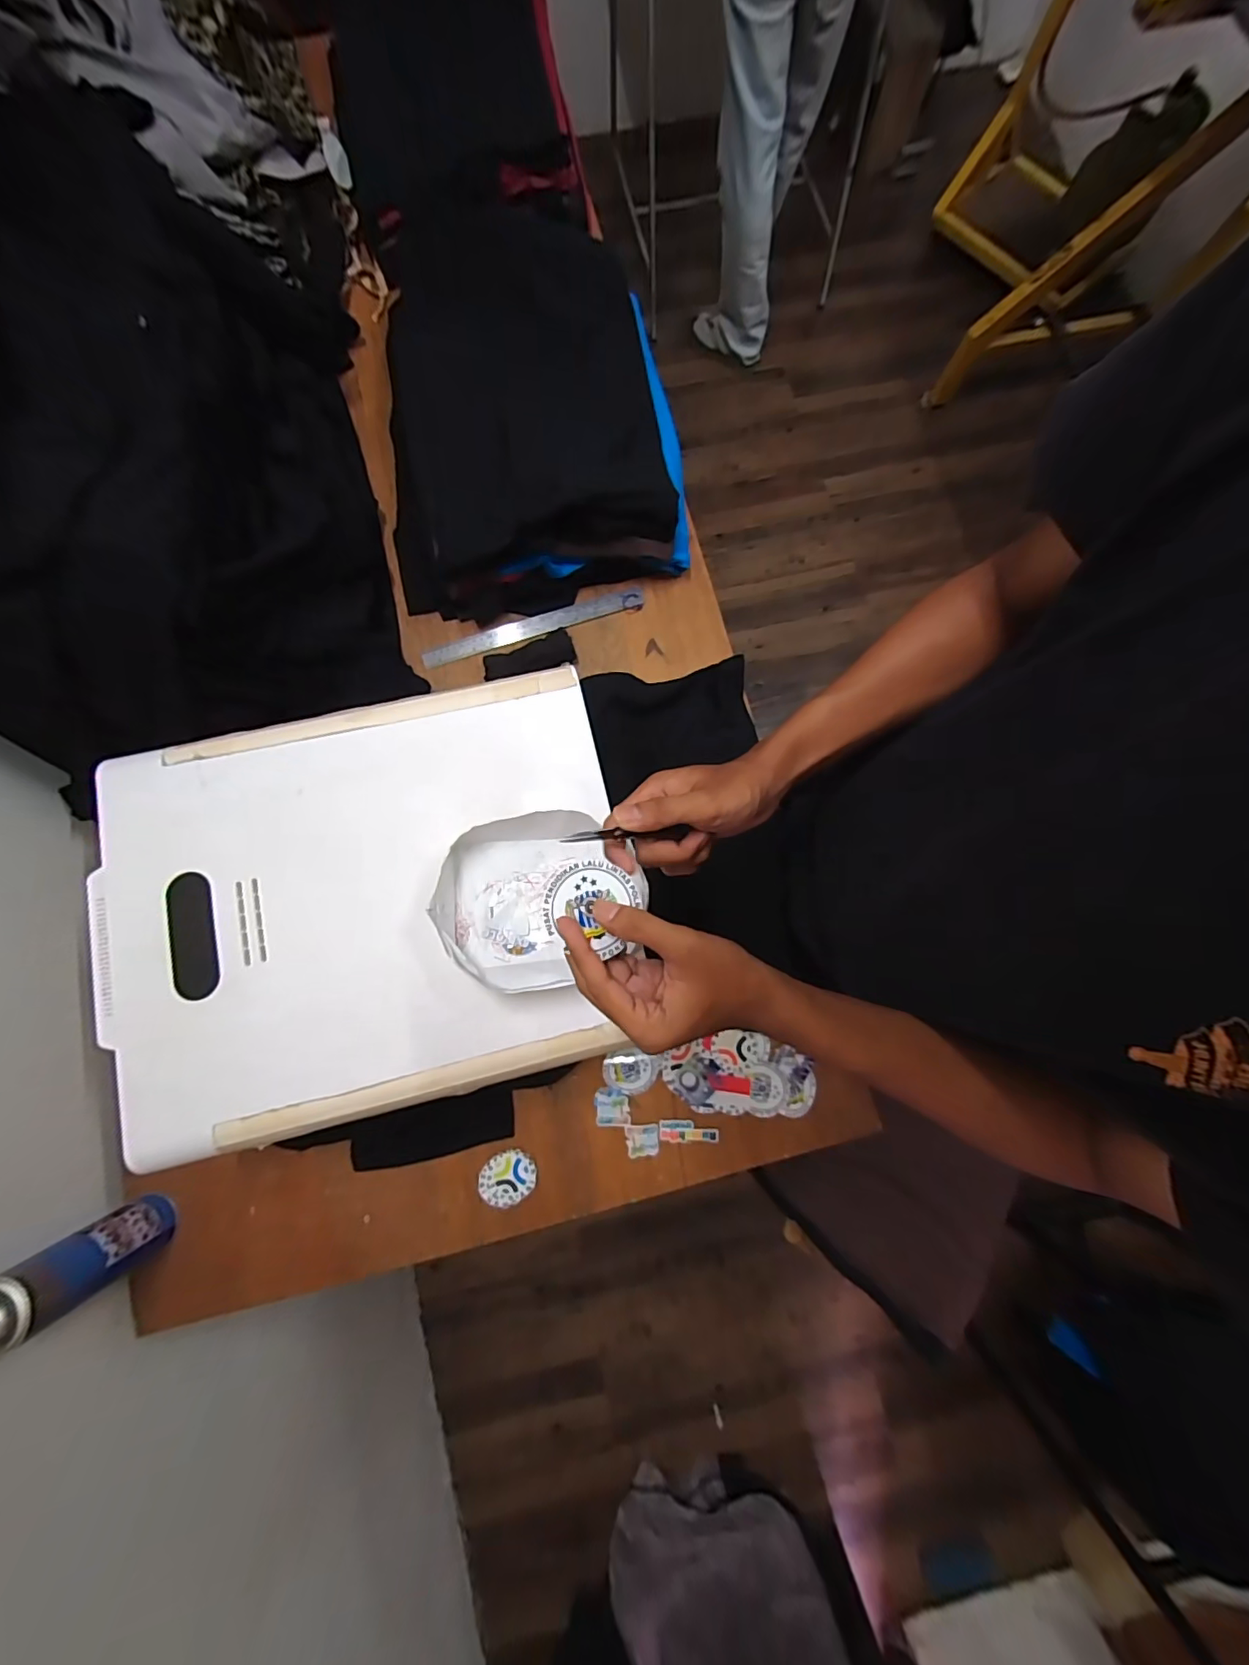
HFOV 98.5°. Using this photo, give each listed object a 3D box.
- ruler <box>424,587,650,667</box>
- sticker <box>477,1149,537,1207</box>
[{"bbox_3d":[-0.127,-0.292,0.765,0.318,0.007,0.032,-17,87,-3],"label":"ruler"},{"bbox_3d":[-0.139,0.412,0.641,0.067,0.004,0.059,5,73,6],"label":"sticker"}]

